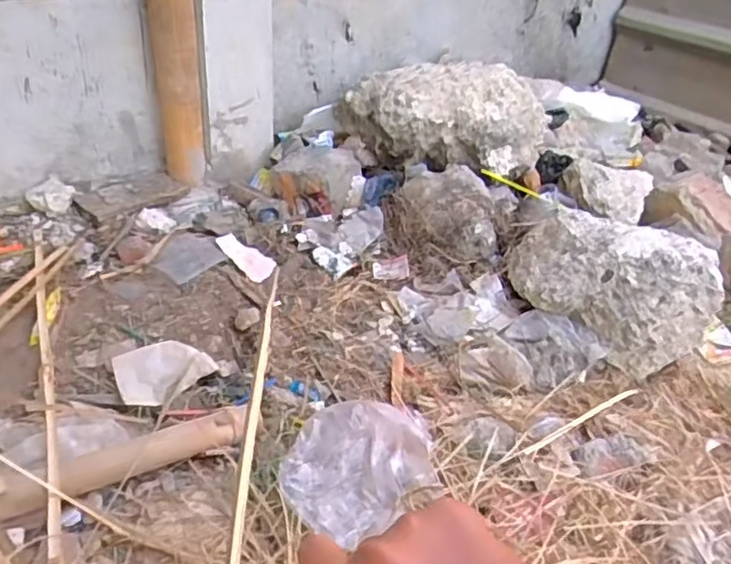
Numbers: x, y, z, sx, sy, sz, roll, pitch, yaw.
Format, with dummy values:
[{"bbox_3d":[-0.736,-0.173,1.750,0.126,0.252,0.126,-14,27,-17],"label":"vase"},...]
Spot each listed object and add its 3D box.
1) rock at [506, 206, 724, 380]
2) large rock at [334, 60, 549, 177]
[{"bbox_3d":[0.436,-0.015,1.150,0.374,0.188,0.203,33,45,30],"label":"rock"},{"bbox_3d":[0.177,-0.386,1.460,0.473,0.198,0.215,13,36,11],"label":"large rock"}]

